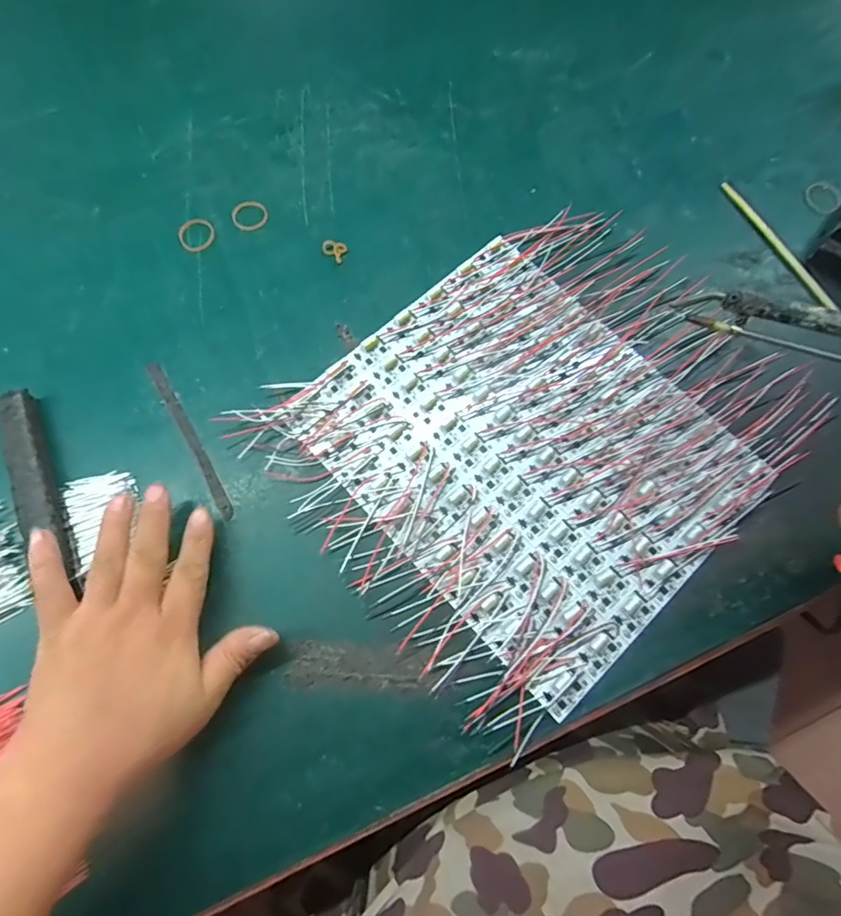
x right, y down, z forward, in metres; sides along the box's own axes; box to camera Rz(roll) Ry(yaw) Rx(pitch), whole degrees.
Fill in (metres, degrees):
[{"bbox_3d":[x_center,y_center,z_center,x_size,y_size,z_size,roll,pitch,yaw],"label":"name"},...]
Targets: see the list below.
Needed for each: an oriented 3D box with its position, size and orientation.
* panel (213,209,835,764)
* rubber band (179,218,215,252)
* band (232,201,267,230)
[{"bbox_3d":[0.095,-0.028,0.375,0.359,0.027,0.292,-39,78,-12],"label":"panel"},{"bbox_3d":[-0.189,-0.190,0.427,0.029,0.004,0.033,-25,76,-9],"label":"rubber band"},{"bbox_3d":[-0.146,-0.209,0.434,0.030,0.004,0.029,0,73,-1],"label":"band"}]

